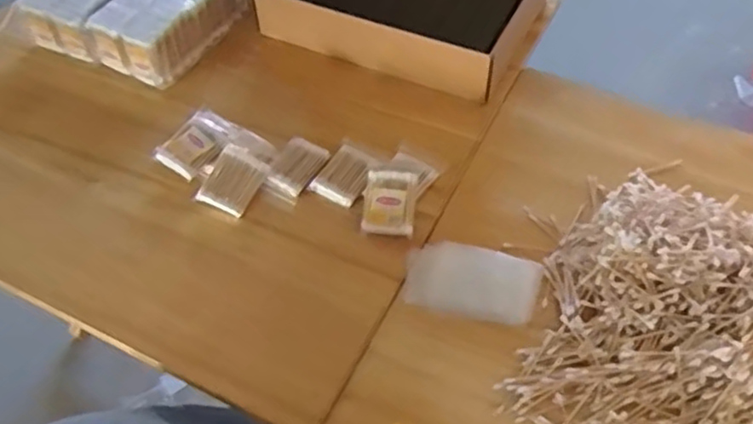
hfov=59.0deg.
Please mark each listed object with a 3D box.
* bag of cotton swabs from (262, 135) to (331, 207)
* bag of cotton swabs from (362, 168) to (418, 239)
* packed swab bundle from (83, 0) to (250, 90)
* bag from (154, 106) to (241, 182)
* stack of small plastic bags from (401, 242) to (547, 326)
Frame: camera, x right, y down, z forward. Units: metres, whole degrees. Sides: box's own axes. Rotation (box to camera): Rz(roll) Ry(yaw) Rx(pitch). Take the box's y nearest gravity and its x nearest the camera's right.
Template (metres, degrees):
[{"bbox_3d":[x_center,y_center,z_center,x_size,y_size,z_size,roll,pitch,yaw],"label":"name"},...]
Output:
[{"bbox_3d":[-0.098,-0.053,0.801,0.052,0.014,0.091,24,61,19],"label":"bag of cotton swabs"},{"bbox_3d":[0.014,-0.013,0.756,0.058,0.017,0.081,5,67,11],"label":"bag of cotton swabs"},{"bbox_3d":[-0.290,-0.281,0.939,0.129,0.075,0.210,26,60,20],"label":"packed swab bundle"},{"bbox_3d":[-0.218,-0.086,0.811,0.070,0.012,0.095,28,62,21],"label":"bag"},{"bbox_3d":[0.103,0.073,0.710,0.136,0.009,0.084,10,57,11],"label":"stack of small plastic bags"}]

